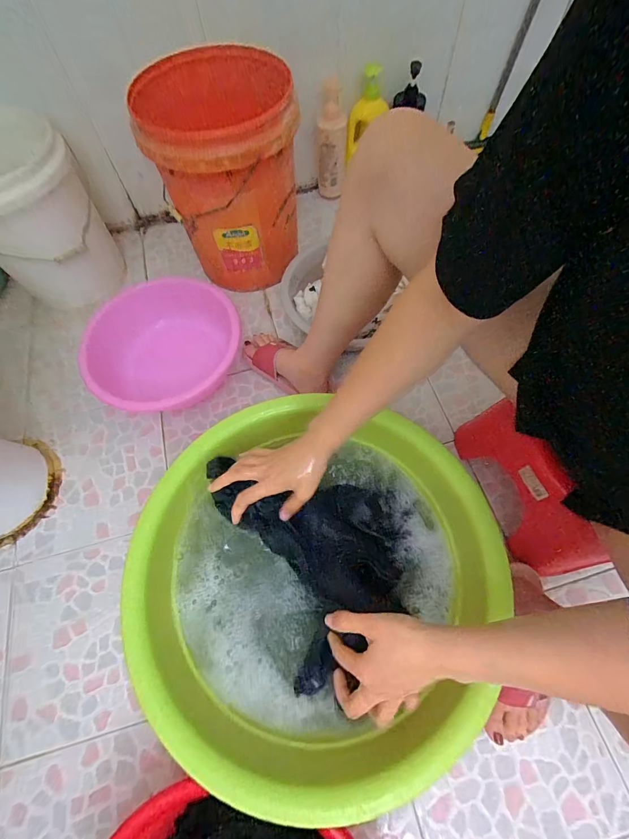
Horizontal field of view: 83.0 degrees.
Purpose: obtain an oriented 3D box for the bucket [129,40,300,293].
[{"bbox_3d":[-0.172,-0.501,0.801,0.269,0.418,0.264,-1,64,2],"label":"bucket"}]

